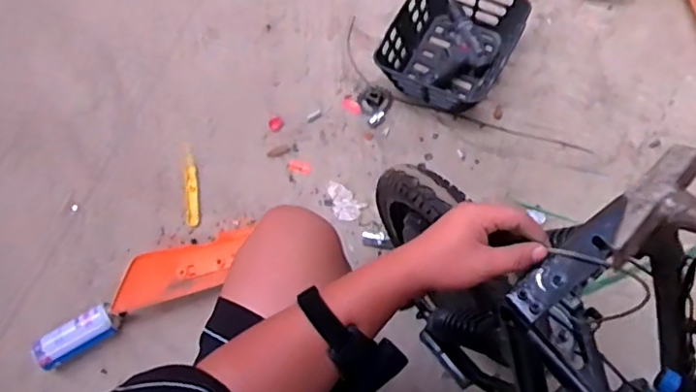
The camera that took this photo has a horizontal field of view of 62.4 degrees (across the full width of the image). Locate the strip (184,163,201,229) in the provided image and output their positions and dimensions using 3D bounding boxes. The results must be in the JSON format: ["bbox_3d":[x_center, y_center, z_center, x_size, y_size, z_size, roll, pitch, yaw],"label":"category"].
[{"bbox_3d":[-0.339,-0.005,1.252,0.031,0.010,0.145,-10,64,-1],"label":"strip"}]

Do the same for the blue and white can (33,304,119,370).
[{"bbox_3d":[-0.513,0.264,1.093,0.167,0.048,0.055,-32,67,-11],"label":"blue and white can"}]

